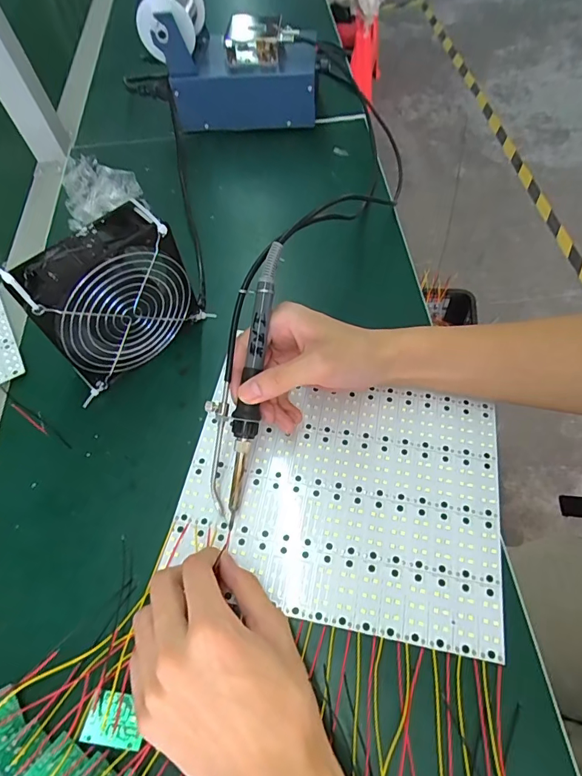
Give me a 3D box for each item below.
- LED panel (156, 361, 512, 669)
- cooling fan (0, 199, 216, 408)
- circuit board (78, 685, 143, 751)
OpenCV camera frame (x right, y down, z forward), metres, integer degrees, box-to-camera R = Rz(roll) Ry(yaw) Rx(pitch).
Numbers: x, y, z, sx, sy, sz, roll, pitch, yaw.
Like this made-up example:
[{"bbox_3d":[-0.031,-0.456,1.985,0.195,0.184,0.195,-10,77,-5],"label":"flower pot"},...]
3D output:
[{"bbox_3d":[0.036,0.078,0.336,0.235,0.006,0.181,8,61,8],"label":"LED panel"},{"bbox_3d":[-0.143,-0.070,0.363,0.052,0.120,0.125,36,68,21],"label":"cooling fan"},{"bbox_3d":[-0.104,0.199,0.262,0.034,0.004,0.027,17,50,0],"label":"circuit board"}]

